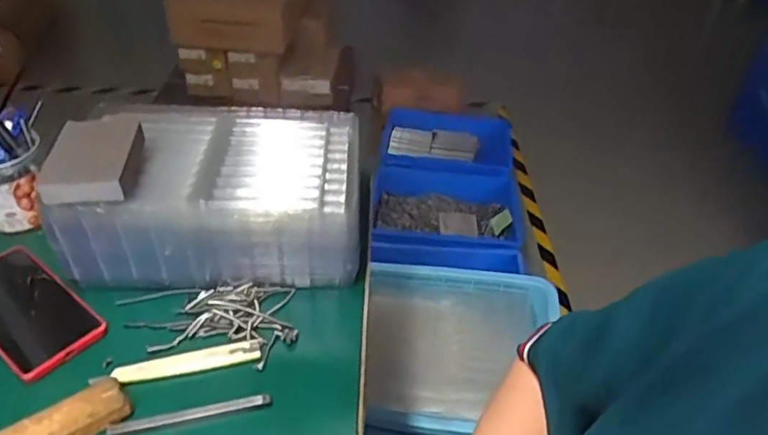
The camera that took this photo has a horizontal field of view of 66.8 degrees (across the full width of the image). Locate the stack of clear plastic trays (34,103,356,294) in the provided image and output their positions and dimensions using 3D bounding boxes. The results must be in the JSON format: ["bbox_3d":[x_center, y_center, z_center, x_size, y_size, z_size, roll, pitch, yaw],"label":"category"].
[{"bbox_3d":[-0.165,-0.021,0.611,0.278,0.137,0.171,1,39,-3],"label":"stack of clear plastic trays"}]

